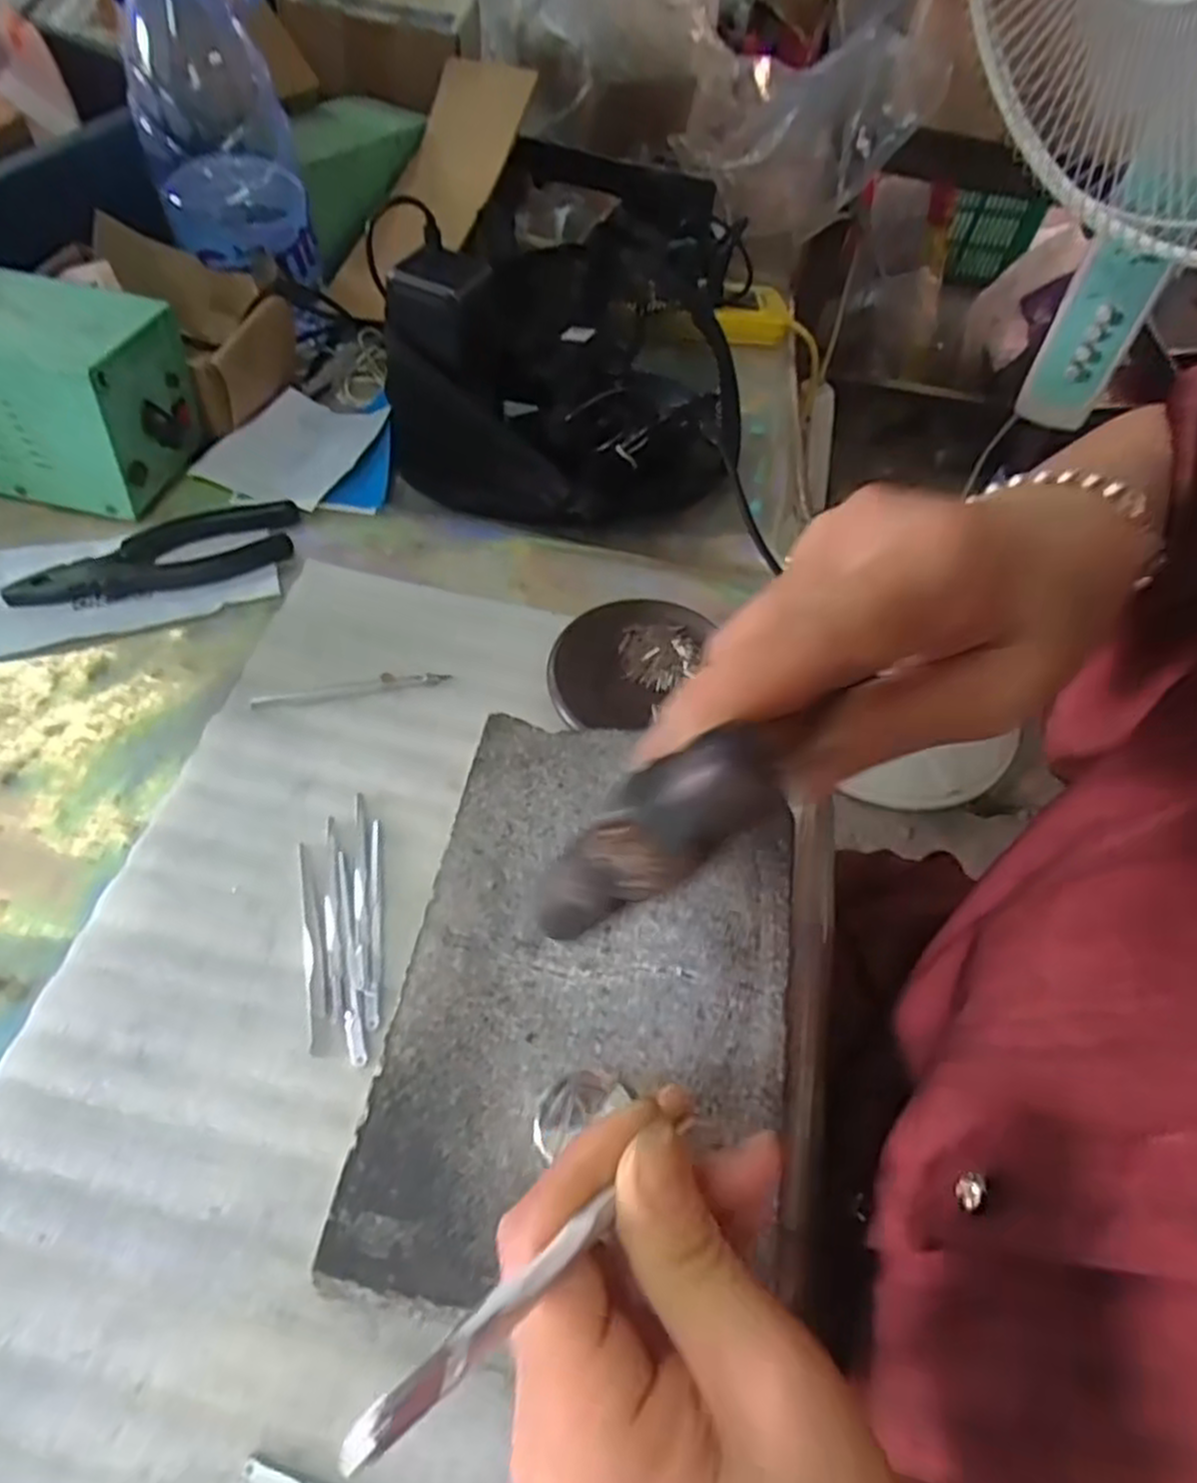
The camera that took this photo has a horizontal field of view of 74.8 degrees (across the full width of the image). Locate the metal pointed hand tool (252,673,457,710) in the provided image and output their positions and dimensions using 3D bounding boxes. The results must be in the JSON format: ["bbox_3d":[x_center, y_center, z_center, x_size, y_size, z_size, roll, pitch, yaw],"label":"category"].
[{"bbox_3d":[-0.137,-0.030,0.438,0.106,0.004,0.010,-12,57,-13],"label":"metal pointed hand tool"}]

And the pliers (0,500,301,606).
[{"bbox_3d":[-0.268,-0.112,0.481,0.166,0.012,0.058,-21,59,-19],"label":"pliers"}]

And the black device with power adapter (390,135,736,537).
[{"bbox_3d":[-0.008,-0.358,0.608,0.230,0.114,0.415,8,55,1],"label":"black device with power adapter"}]

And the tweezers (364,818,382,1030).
[{"bbox_3d":[-0.106,0.082,0.370,0.006,0.004,0.103,-4,56,-8],"label":"tweezers"}]

